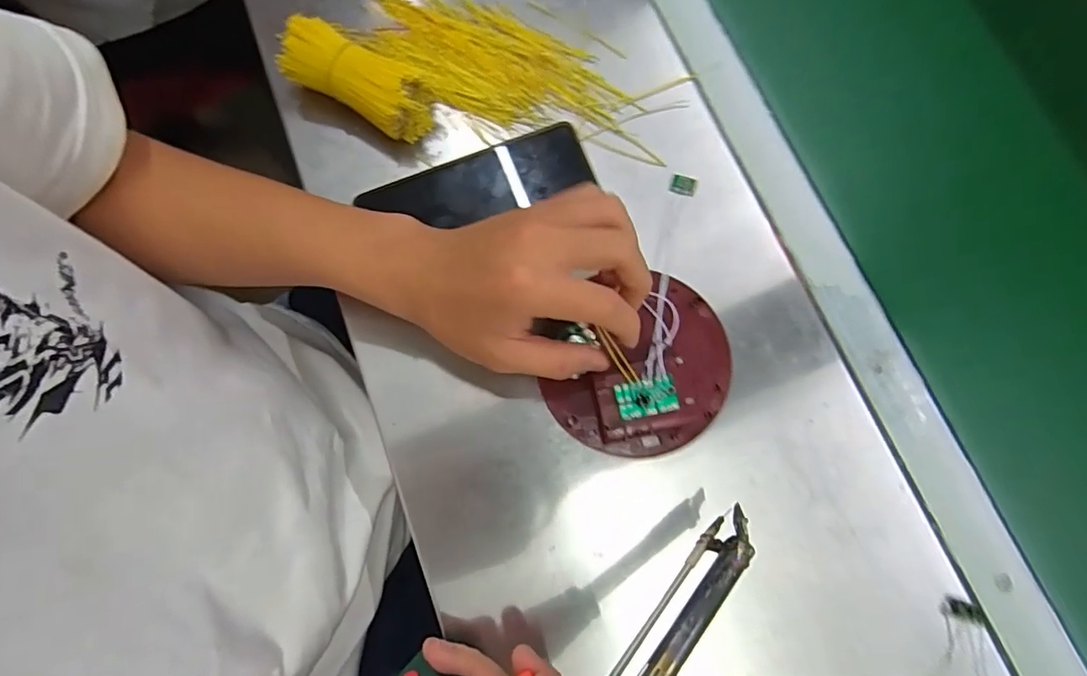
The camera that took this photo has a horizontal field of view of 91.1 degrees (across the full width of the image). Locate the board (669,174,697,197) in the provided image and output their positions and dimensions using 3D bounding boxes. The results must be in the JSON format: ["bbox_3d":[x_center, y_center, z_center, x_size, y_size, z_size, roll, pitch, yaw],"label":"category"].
[{"bbox_3d":[0.099,-0.108,0.376,0.018,0.006,0.012,19,78,5],"label":"board"}]

